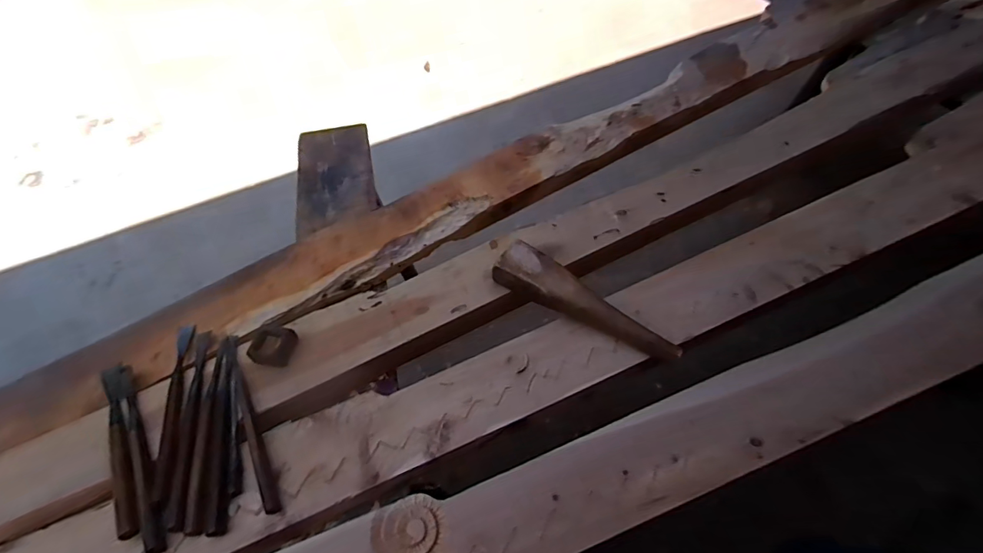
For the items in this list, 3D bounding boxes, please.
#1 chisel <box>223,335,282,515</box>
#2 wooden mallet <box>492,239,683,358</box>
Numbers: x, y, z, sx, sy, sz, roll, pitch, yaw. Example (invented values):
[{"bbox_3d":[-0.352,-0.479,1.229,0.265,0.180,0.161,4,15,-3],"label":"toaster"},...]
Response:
[{"bbox_3d":[-0.305,0.172,0.583,0.018,0.016,0.252,-24,59,-16],"label":"chisel"},{"bbox_3d":[0.129,0.048,0.653,0.273,0.058,0.066,31,60,22],"label":"wooden mallet"}]

